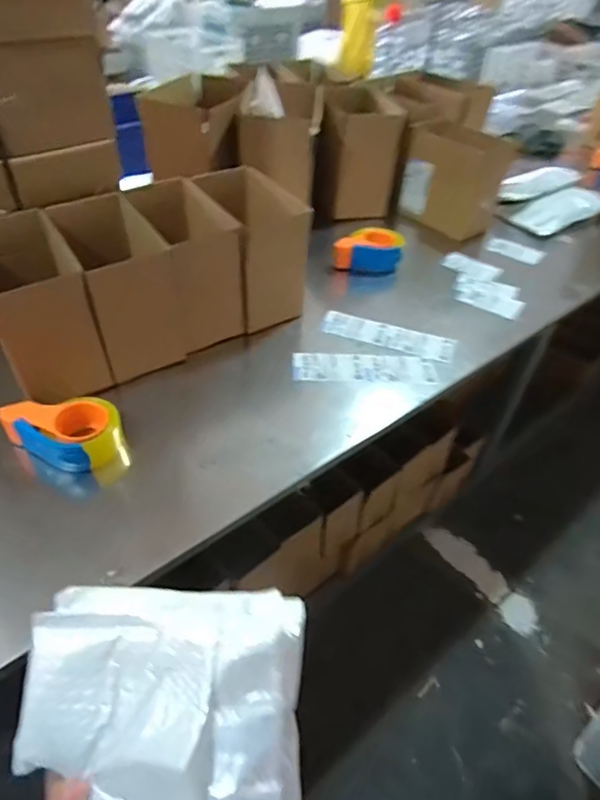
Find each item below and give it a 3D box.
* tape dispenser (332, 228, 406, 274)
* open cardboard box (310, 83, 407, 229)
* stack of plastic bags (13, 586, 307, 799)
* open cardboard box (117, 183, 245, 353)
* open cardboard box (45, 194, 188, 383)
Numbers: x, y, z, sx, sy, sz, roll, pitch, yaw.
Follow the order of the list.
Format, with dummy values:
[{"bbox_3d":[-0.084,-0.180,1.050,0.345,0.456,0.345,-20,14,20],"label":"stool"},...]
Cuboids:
[{"bbox_3d":[0.160,-0.350,1.196,0.161,0.071,0.124,7,44,1],"label":"tape dispenser"},{"bbox_3d":[0.136,-0.617,1.310,0.199,0.268,0.218,0,45,-6],"label":"open cardboard box"},{"bbox_3d":[-0.093,0.236,0.335,0.183,0.048,0.208,-5,67,11],"label":"stack of plastic bags"},{"bbox_3d":[-0.208,-0.259,0.952,0.124,0.198,0.250,-19,50,-23],"label":"open cardboard box"},{"bbox_3d":[-0.307,-0.198,0.884,0.133,0.211,0.224,-19,50,-23],"label":"open cardboard box"}]

